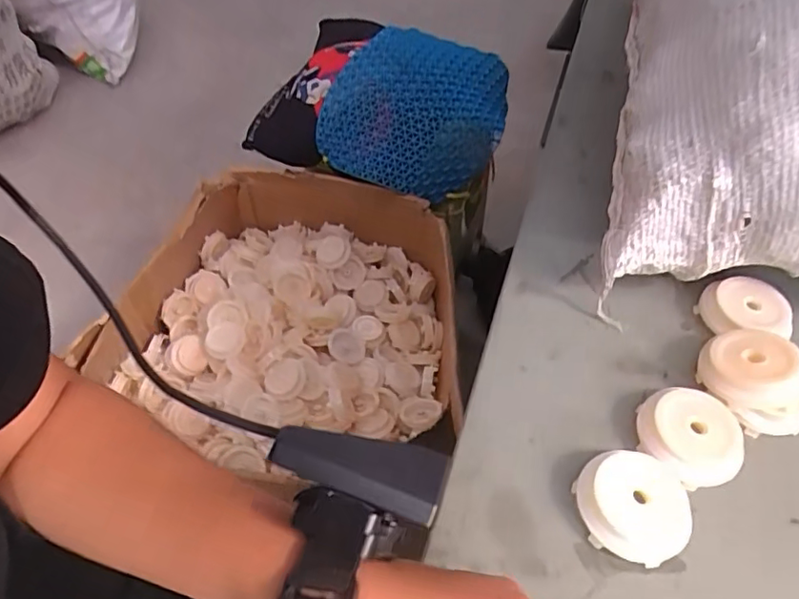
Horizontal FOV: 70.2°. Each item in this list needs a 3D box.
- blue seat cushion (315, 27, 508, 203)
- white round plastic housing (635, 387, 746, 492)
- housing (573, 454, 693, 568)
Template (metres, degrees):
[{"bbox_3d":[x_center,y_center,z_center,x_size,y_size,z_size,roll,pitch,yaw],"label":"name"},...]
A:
[{"bbox_3d":[0.042,-0.329,0.996,0.278,0.131,0.326,23,53,15],"label":"blue seat cushion"},{"bbox_3d":[0.169,0.081,0.331,0.054,0.023,0.056,2,51,-2],"label":"white round plastic housing"},{"bbox_3d":[0.125,0.112,0.307,0.056,0.021,0.052,19,52,12],"label":"housing"}]

